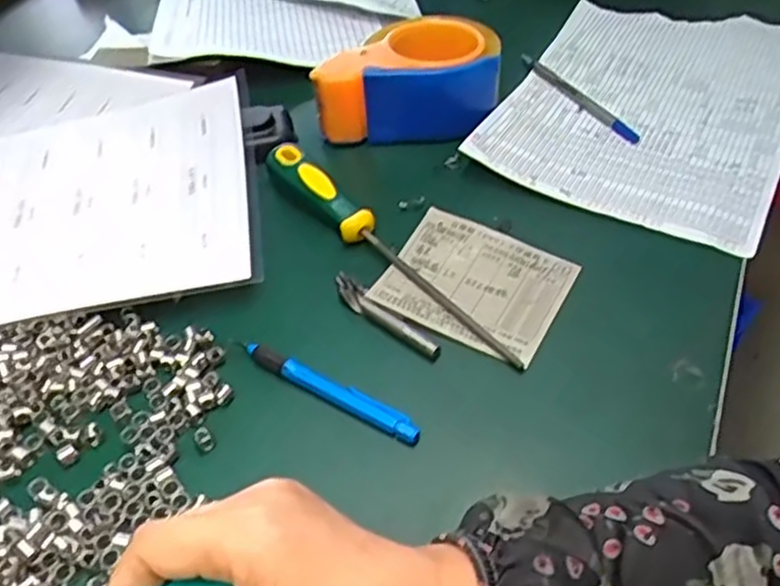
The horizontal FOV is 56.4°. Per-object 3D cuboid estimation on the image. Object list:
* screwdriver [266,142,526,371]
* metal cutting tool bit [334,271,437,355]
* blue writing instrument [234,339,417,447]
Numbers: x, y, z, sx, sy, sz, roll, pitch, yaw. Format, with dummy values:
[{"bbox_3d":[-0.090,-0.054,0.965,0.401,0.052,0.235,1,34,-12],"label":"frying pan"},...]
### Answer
[{"bbox_3d":[-0.005,-0.033,0.472,0.024,0.026,0.242,-35,54,-22],"label":"screwdriver"},{"bbox_3d":[-0.005,0.014,0.444,0.014,0.009,0.088,-36,54,-23],"label":"metal cutting tool bit"},{"bbox_3d":[-0.035,0.054,0.409,0.118,0.011,0.013,22,55,24],"label":"blue writing instrument"}]

